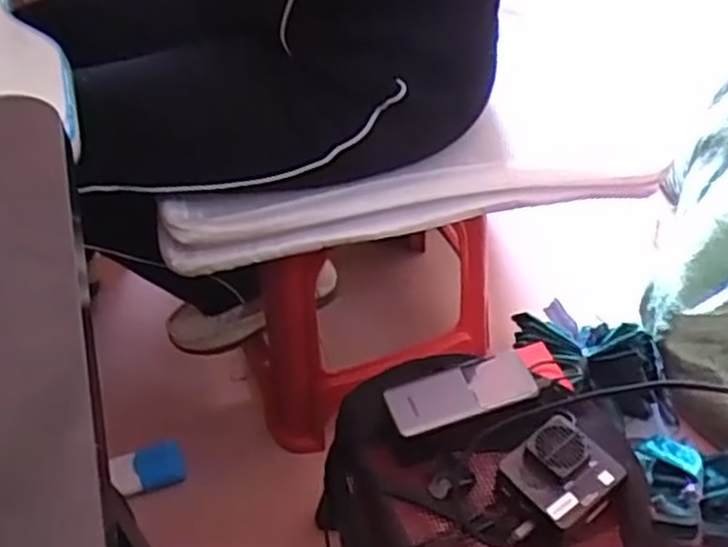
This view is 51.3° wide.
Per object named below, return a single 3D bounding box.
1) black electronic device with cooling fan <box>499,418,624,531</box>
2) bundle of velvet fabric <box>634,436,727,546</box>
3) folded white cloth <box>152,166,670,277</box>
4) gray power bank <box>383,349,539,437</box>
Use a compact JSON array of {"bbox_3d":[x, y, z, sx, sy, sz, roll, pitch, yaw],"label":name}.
[{"bbox_3d":[0.161,0.157,0.613,0.076,0.024,0.071,-32,54,-25],"label":"black electronic device with cooling fan"},{"bbox_3d":[0.425,0.273,0.950,0.167,0.074,0.135,4,47,5],"label":"bundle of velvet fabric"},{"bbox_3d":[0.059,-0.070,0.759,0.521,0.068,0.052,-7,47,-5],"label":"folded white cloth"},{"bbox_3d":[0.088,0.102,0.666,0.136,0.016,0.050,-17,49,-14],"label":"gray power bank"}]

